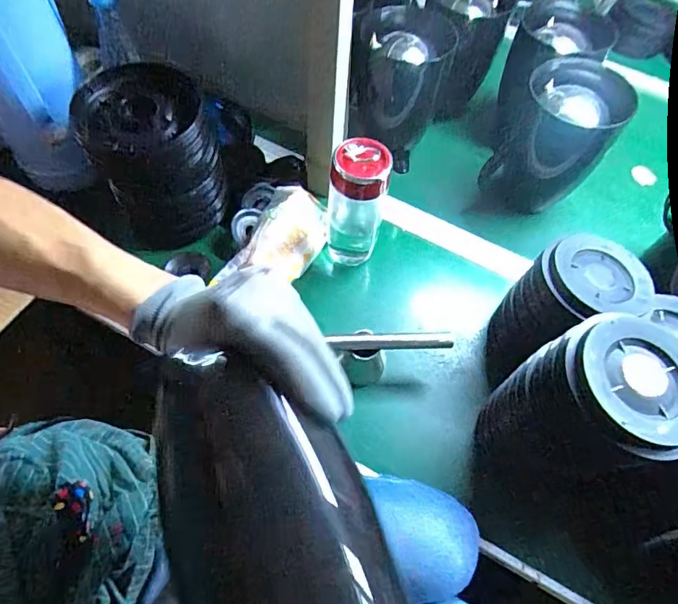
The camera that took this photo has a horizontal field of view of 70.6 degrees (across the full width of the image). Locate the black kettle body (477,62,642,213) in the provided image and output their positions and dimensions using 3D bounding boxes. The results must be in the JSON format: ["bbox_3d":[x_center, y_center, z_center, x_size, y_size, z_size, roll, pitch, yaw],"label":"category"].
[{"bbox_3d":[0.313,-0.236,0.697,0.142,0.190,0.144,29,61,13],"label":"black kettle body"}]

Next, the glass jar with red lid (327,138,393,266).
[{"bbox_3d":[0.020,-0.112,0.610,0.066,0.196,0.057,7,59,0],"label":"glass jar with red lid"}]

